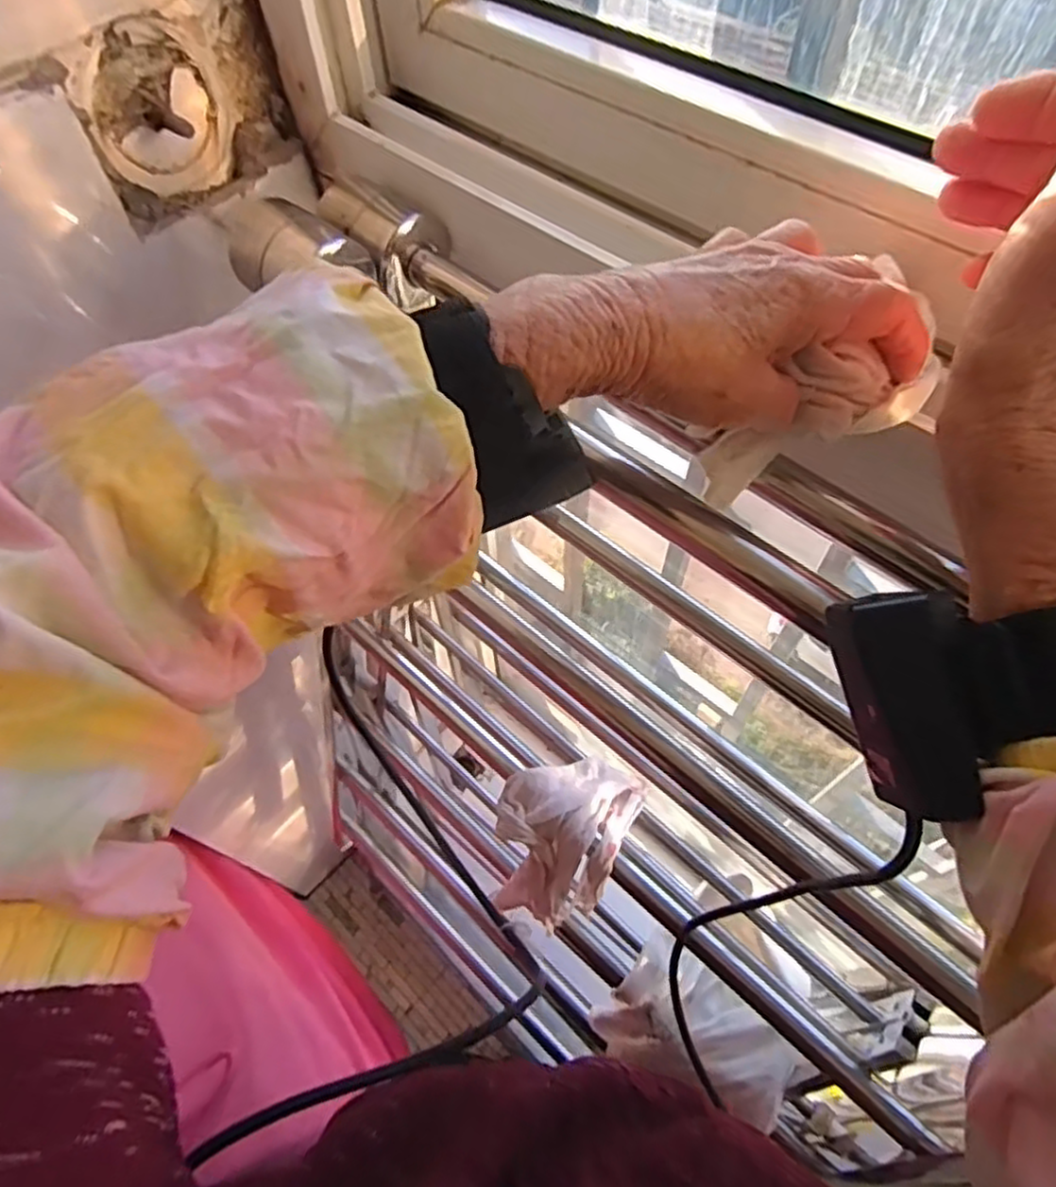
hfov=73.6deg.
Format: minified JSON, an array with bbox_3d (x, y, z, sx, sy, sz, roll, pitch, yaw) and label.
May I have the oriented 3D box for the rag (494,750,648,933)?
[{"bbox_3d":[0.024,0.187,0.537,0.089,0.126,0.122,24,63,15],"label":"rag"}]

